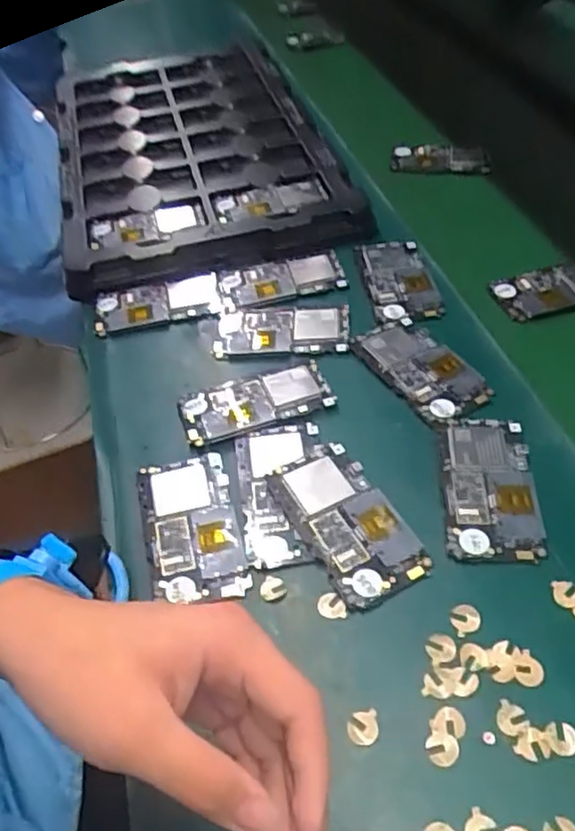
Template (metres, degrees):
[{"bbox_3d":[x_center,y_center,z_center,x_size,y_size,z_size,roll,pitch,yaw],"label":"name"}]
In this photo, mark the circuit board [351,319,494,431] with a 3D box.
[{"bbox_3d":[0.115,-0.041,0.594,0.067,0.010,0.128,-22,49,-16],"label":"circuit board"}]

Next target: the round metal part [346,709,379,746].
[{"bbox_3d":[0.043,0.179,0.396,0.018,0.004,0.018,-2,47,2],"label":"round metal part"}]

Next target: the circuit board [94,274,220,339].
[{"bbox_3d":[-0.131,-0.112,0.691,0.124,0.017,0.055,-12,47,-7],"label":"circuit board"}]

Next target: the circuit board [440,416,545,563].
[{"bbox_3d":[0.146,0.049,0.499,0.064,0.006,0.126,2,47,6],"label":"circuit board"}]

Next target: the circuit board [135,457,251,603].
[{"bbox_3d":[-0.071,0.080,0.499,0.067,0.008,0.120,-12,47,-7],"label":"circuit board"}]

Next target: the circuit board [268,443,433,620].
[{"bbox_3d":[0.042,0.074,0.487,0.065,0.010,0.122,-23,49,-17],"label":"circuit board"}]

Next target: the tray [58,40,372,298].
[{"bbox_3d":[-0.134,-0.379,0.919,0.329,0.026,0.636,-12,47,-7],"label":"tray"}]

